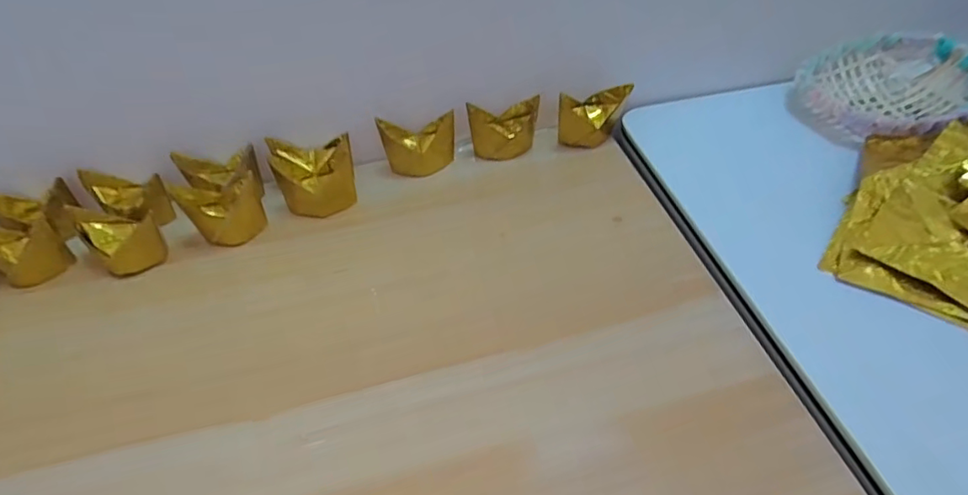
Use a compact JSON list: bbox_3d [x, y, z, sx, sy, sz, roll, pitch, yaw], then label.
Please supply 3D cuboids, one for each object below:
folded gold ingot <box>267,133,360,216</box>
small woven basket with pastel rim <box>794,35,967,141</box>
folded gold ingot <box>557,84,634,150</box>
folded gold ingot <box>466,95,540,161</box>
[{"bbox_3d":[-0.124,-0.054,0.409,0.057,0.039,0.058,-12,47,-8],"label":"folded gold ingot"},{"bbox_3d":[0.318,-0.124,0.430,0.119,0.041,0.119,-36,54,-27],"label":"small woven basket with pastel rim"},{"bbox_3d":[0.086,-0.103,0.432,0.052,0.042,0.032,6,47,9],"label":"folded gold ingot"},{"bbox_3d":[0.016,-0.093,0.433,0.053,0.042,0.030,-1,46,3],"label":"folded gold ingot"}]

